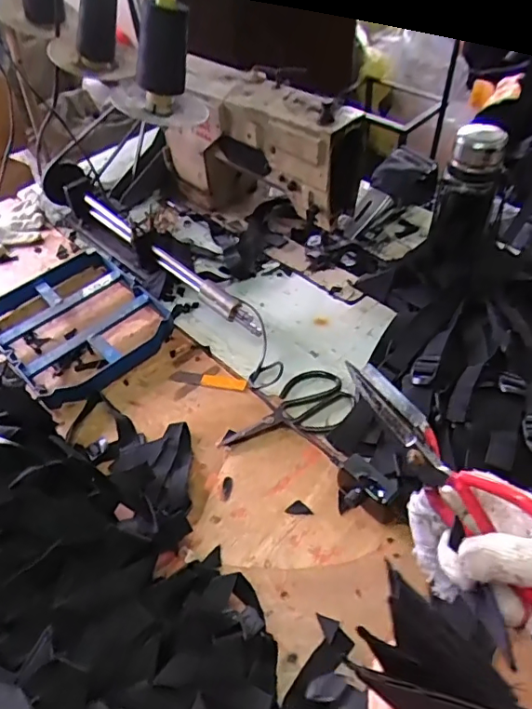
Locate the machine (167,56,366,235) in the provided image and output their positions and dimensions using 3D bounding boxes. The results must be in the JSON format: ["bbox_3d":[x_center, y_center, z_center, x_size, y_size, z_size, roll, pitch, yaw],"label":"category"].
[{"bbox_3d":[-0.019,-0.314,0.849,0.131,0.252,0.355,-34,55,-22],"label":"machine"}]

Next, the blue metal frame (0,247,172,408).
[{"bbox_3d":[-0.286,-0.053,0.797,0.225,0.032,0.271,-36,56,-23],"label":"blue metal frame"}]

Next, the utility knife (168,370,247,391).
[{"bbox_3d":[-0.080,0.036,0.736,0.109,0.005,0.018,7,68,13],"label":"utility knife"}]

